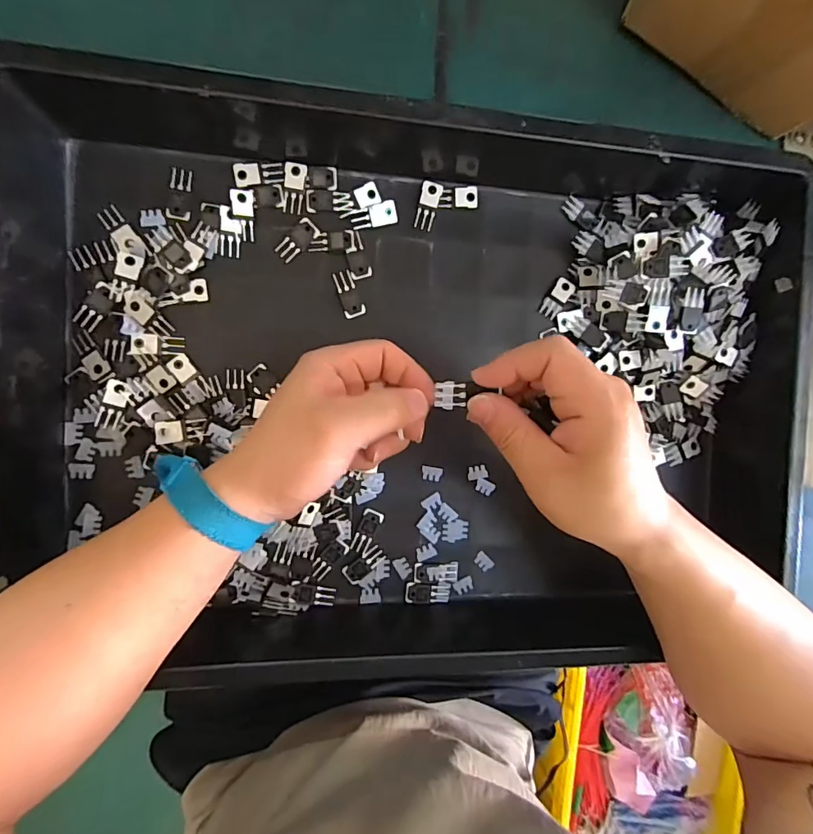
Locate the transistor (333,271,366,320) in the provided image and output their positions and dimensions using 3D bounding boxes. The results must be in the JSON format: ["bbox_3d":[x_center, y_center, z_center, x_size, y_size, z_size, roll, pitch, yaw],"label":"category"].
[{"bbox_3d":[-0.043,-0.093,0.357,0.016,0.004,0.035,-18,95,-8],"label":"transistor"}]

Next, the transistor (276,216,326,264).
[{"bbox_3d":[-0.080,-0.131,0.350,0.034,0.004,0.018,-42,98,-6],"label":"transistor"}]

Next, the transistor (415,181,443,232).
[{"bbox_3d":[0.017,-0.162,0.361,0.015,0.004,0.034,12,104,-9],"label":"transistor"}]

